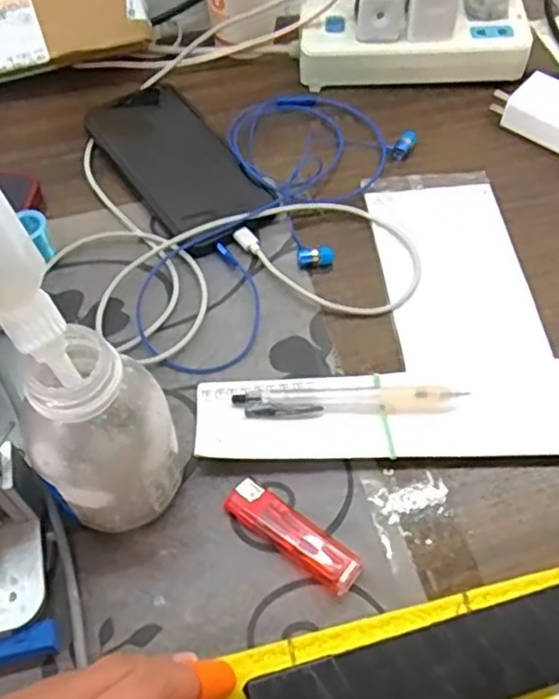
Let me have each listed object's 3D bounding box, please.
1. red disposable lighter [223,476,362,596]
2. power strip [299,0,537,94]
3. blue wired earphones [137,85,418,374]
[{"bbox_3d":[0.007,0.098,0.362,0.078,0.013,0.023,33,62,20],"label":"red disposable lighter"},{"bbox_3d":[0.111,-0.257,0.575,0.190,0.045,0.065,-1,56,-1],"label":"power strip"},{"bbox_3d":[-0.011,-0.106,0.491,0.132,0.016,0.287,26,59,16],"label":"blue wired earphones"}]

